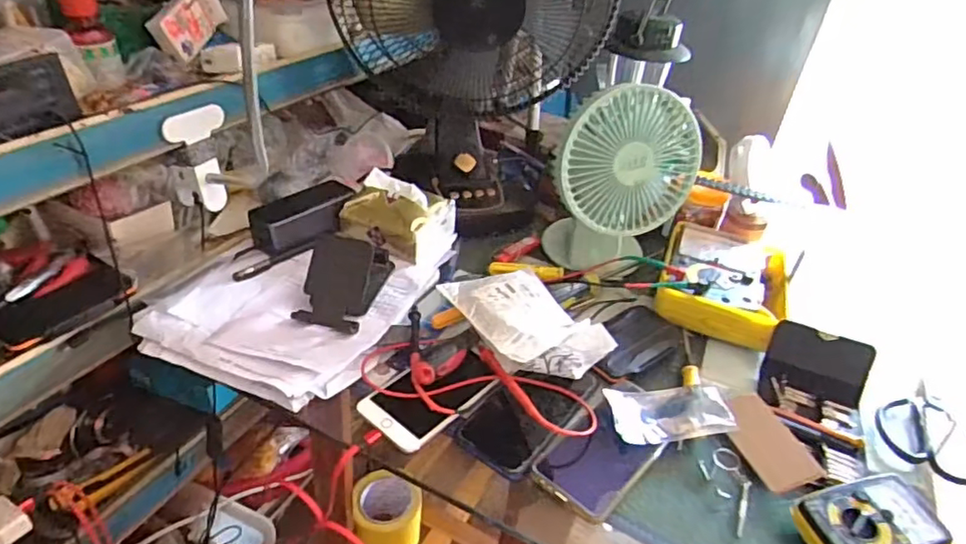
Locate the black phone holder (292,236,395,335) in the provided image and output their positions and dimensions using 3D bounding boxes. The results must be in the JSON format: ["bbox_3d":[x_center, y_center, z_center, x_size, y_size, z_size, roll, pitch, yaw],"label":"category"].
[{"bbox_3d":[-0.144,-0.010,0.655,0.066,0.064,0.135,10,36,3],"label":"black phone holder"}]

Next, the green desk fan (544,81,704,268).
[{"bbox_3d":[0.164,-0.100,0.739,0.158,0.237,0.122,9,36,1],"label":"green desk fan"}]

